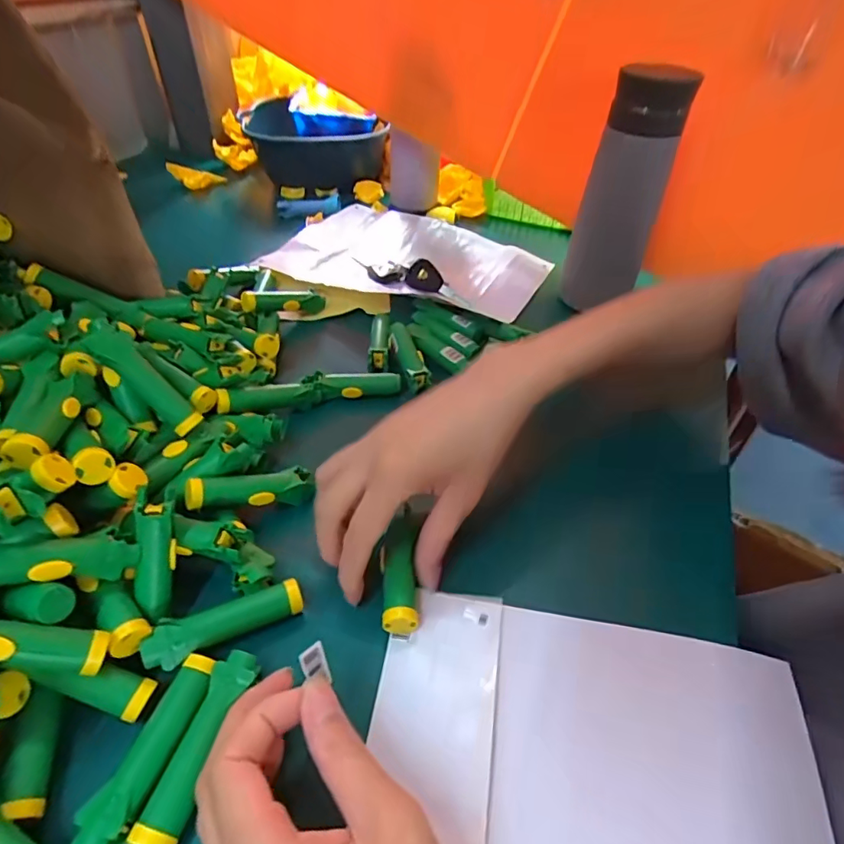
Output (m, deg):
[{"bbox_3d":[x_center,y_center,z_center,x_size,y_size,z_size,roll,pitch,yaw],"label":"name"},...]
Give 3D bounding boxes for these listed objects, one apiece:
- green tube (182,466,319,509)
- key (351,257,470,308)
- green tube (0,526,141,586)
[{"bbox_3d":[-0.111,0.046,0.328,0.080,0.022,0.021,0,40,-35],"label":"green tube"},{"bbox_3d":[-0.018,-0.162,0.543,0.143,0.021,0.046,34,54,28],"label":"key"},{"bbox_3d":[-0.182,0.065,0.239,0.079,0.015,0.021,6,34,-44],"label":"green tube"}]

